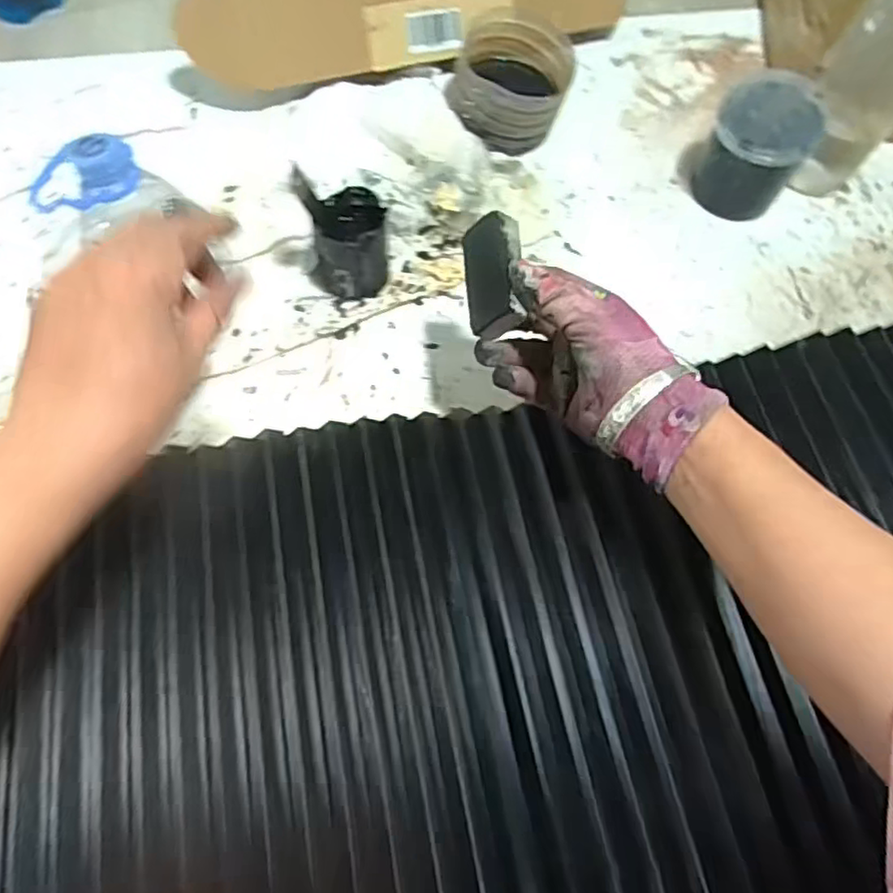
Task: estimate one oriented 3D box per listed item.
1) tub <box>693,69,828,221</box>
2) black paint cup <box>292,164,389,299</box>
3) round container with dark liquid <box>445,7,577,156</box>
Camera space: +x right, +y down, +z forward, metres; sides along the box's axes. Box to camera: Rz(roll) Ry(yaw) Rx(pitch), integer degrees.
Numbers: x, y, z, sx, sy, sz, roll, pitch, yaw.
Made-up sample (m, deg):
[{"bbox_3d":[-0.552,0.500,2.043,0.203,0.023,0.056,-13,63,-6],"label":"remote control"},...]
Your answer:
[{"bbox_3d":[0.260,-0.250,0.549,0.075,0.088,0.080,1,67,-3],"label":"tub"},{"bbox_3d":[-0.073,-0.158,0.475,0.060,0.088,0.056,-7,67,-6],"label":"black paint cup"},{"bbox_3d":[0.057,-0.324,0.579,0.100,0.063,0.101,1,67,-3],"label":"round container with dark liquid"}]

